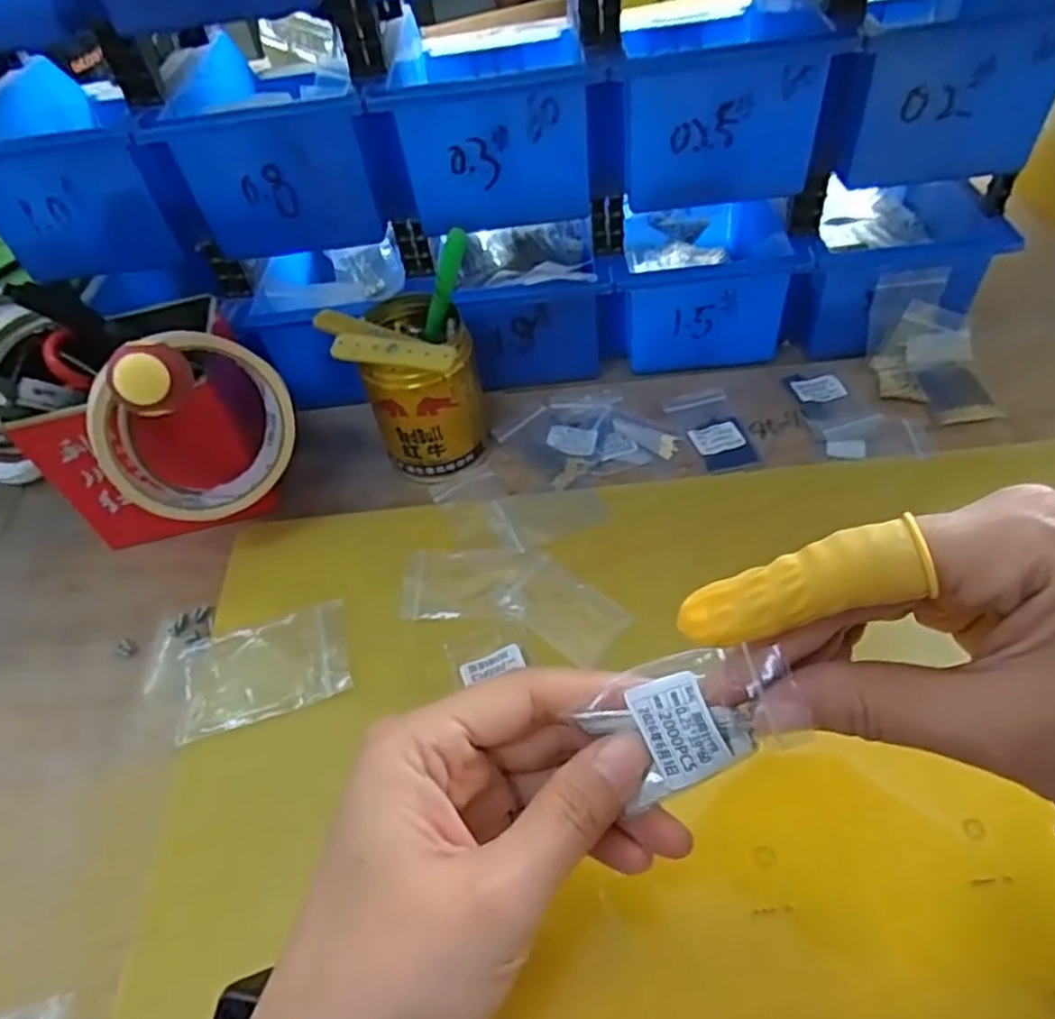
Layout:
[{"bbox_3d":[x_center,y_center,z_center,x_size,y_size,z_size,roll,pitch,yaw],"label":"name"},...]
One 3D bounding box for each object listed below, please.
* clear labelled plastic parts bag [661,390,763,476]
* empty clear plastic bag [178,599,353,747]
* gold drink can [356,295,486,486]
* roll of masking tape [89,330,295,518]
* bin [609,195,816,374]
[{"bbox_3d":[0.113,-0.050,0.437,0.038,0.004,0.066,-14,51,-5],"label":"clear labelled plastic parts bag"},{"bbox_3d":[-0.128,0.078,0.355,0.080,0.004,0.055,-18,48,-5],"label":"empty clear plastic bag"},{"bbox_3d":[-0.059,-0.073,0.420,0.062,0.081,0.077,-11,51,-3],"label":"gold drink can"},{"bbox_3d":[-0.164,-0.040,0.356,0.090,0.088,0.029,-38,32,-24],"label":"roll of masking tape"},{"bbox_3d":[0.111,-0.173,0.490,0.110,0.074,0.156,-5,51,3],"label":"bin"}]

